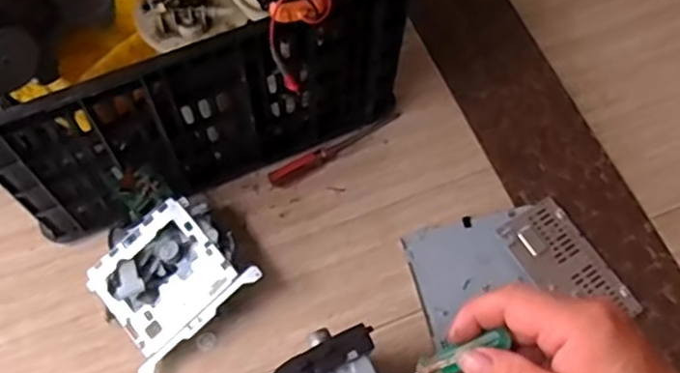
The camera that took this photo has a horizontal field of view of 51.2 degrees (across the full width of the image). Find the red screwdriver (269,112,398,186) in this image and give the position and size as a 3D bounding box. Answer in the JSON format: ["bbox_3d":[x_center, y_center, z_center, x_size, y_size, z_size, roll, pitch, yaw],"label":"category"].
[{"bbox_3d":[-0.004,-0.047,0.925,0.188,0.020,0.021,-26,67,-12],"label":"red screwdriver"}]

